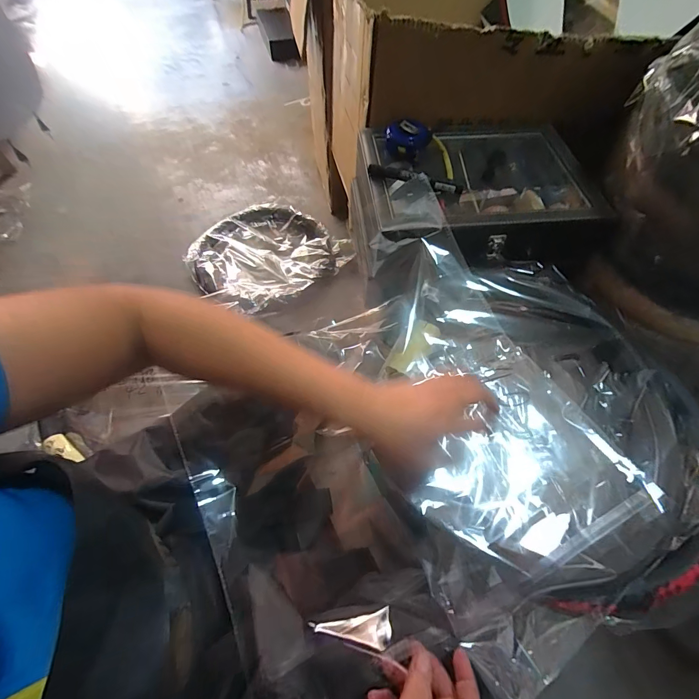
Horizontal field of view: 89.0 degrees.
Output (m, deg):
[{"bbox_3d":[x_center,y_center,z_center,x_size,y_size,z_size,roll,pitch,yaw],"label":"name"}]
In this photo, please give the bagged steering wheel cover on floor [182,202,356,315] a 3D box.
[{"bbox_3d":[-0.258,-0.292,1.098,0.426,0.064,0.394,-31,66,-18],"label":"bagged steering wheel cover on floor"}]

